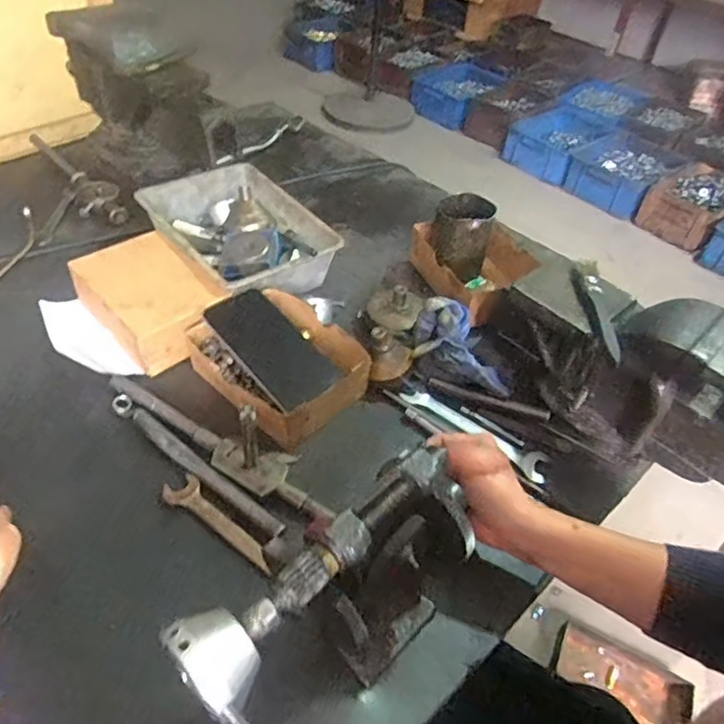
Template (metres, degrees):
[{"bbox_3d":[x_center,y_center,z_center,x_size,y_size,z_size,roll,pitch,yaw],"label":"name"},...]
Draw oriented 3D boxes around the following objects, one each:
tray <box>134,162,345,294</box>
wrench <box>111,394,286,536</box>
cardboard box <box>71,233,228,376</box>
[{"bbox_3d":[-0.167,-0.171,0.754,0.175,0.056,0.265,-30,56,-31],"label":"tray"},{"bbox_3d":[-0.163,0.095,0.546,0.235,0.017,0.016,32,50,22],"label":"wrench"},{"bbox_3d":[-0.245,-0.074,0.668,0.122,0.055,0.178,-32,57,-32],"label":"cardboard box"}]

